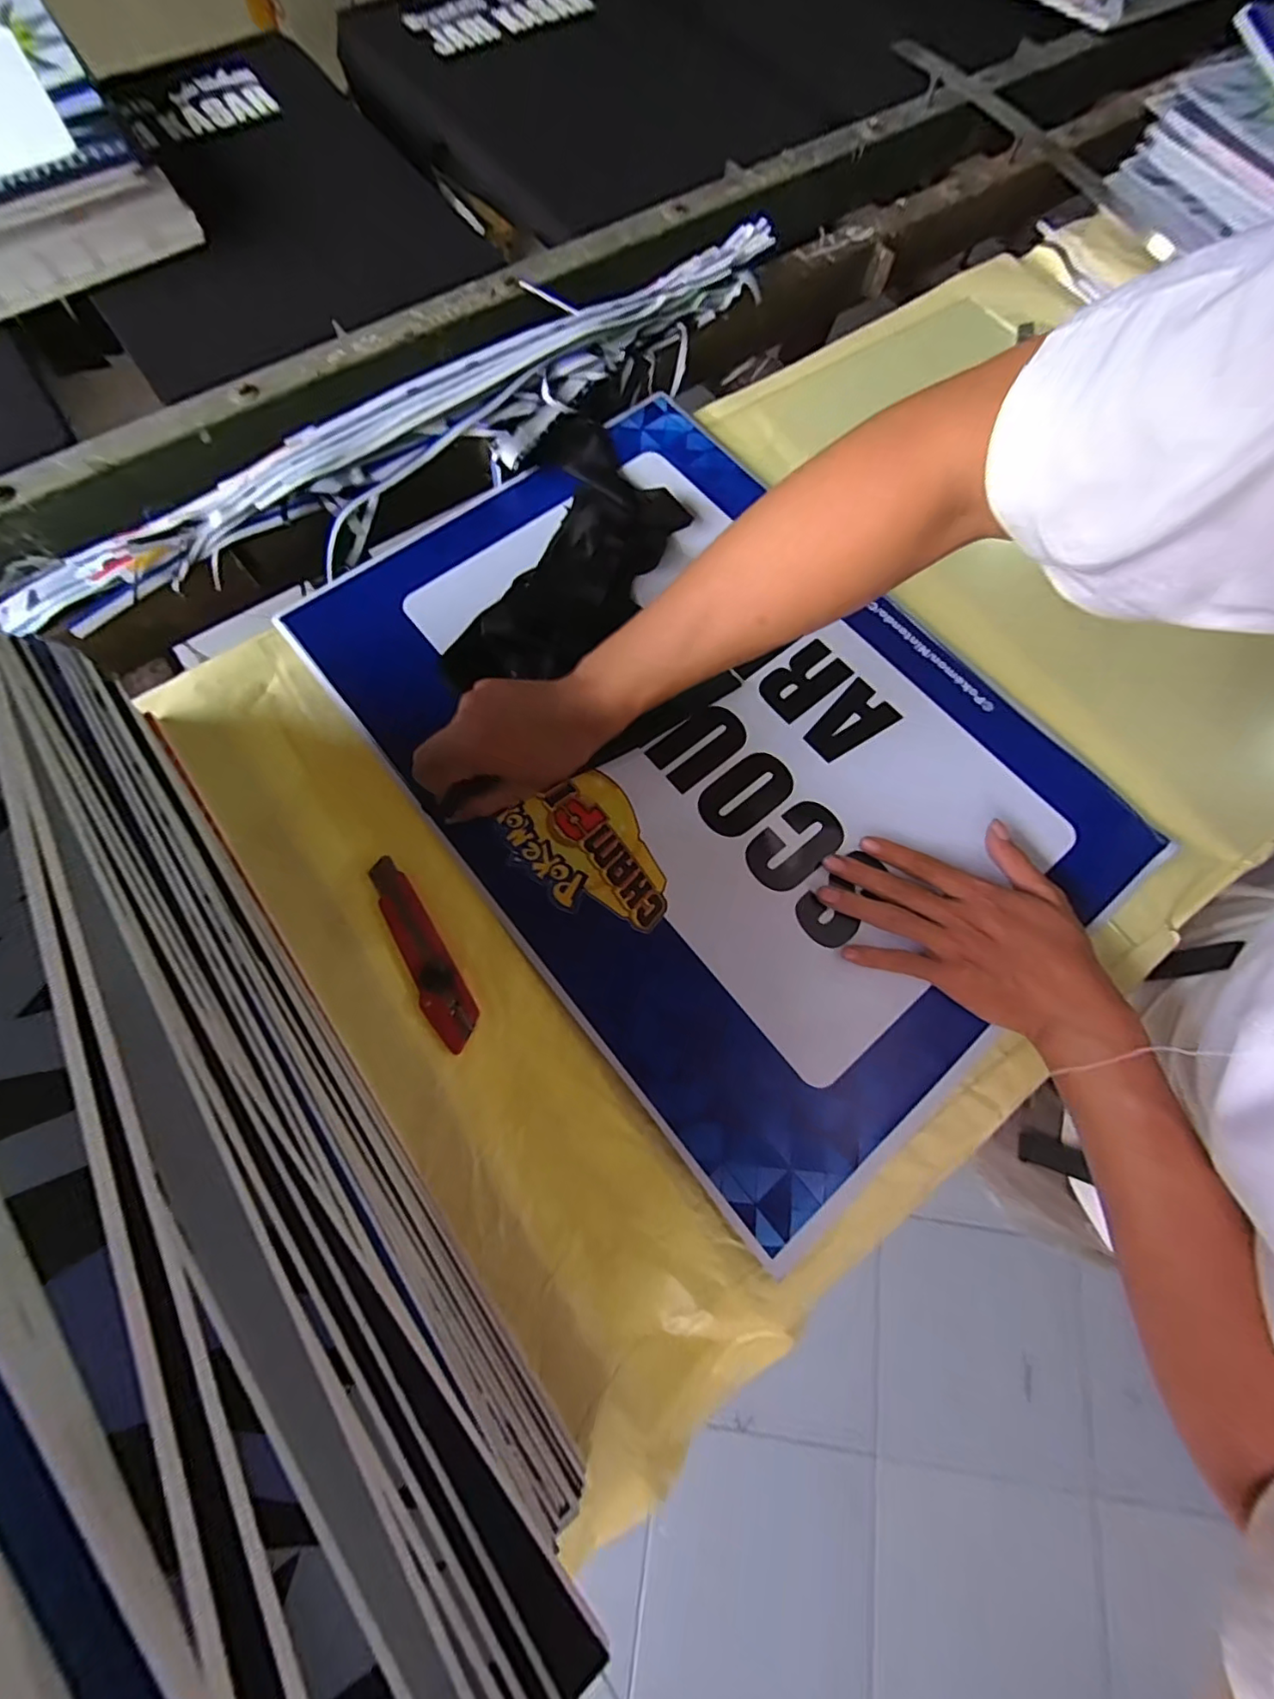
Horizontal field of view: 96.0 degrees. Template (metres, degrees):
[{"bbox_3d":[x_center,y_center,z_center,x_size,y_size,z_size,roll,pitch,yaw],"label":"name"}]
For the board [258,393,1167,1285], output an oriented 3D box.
[{"bbox_3d":[0.050,-0.095,0.456,0.414,0.012,0.592,-38,77,-12],"label":"board"}]

